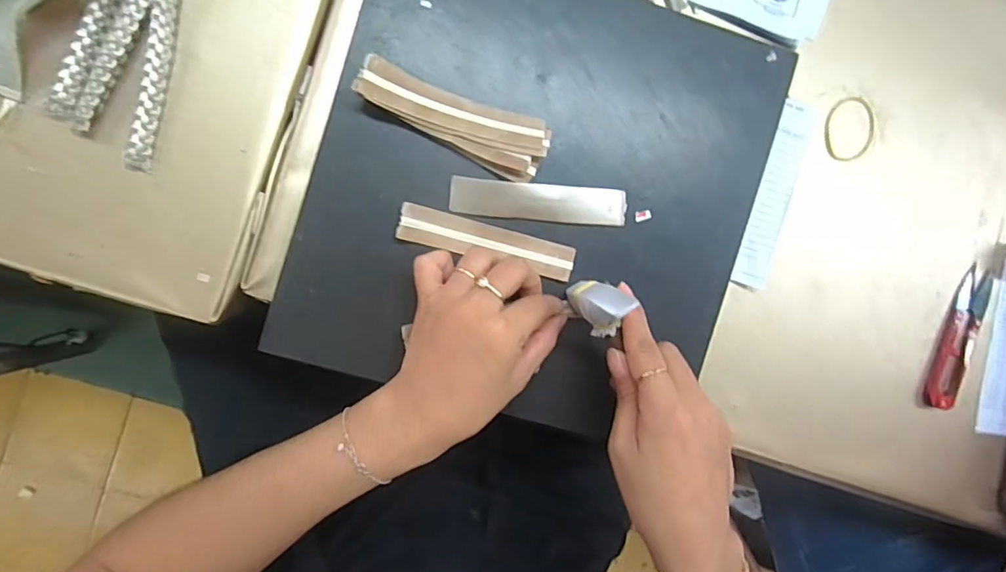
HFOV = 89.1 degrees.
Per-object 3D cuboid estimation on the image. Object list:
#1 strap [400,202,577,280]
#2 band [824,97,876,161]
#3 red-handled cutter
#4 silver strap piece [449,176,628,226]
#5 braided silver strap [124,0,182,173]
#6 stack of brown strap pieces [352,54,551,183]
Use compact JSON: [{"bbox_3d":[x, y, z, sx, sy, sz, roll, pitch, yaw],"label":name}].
[{"bbox_3d":[-0.010,-0.029,0.346,0.119,0.009,0.024,14,92,-7],"label":"strap"},{"bbox_3d":[0.271,-0.123,0.399,0.041,0.004,0.051,6,91,-3],"label":"band"},{"bbox_3d":[0.374,0.045,0.415,0.030,0.011,0.113,17,91,-7],"label":"red-handled cutter"},{"bbox_3d":[0.026,-0.057,0.349,0.121,0.007,0.024,3,106,-7],"label":"silver strap piece"},{"bbox_3d":[-0.223,-0.161,0.331,0.015,0.014,0.172,12,92,-7],"label":"braided silver strap"},{"bbox_3d":[-0.032,-0.107,0.334,0.124,0.018,0.042,18,91,-7],"label":"stack of brown strap pieces"}]

